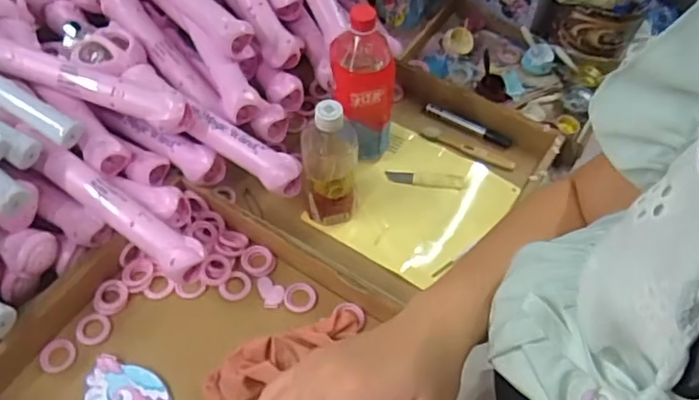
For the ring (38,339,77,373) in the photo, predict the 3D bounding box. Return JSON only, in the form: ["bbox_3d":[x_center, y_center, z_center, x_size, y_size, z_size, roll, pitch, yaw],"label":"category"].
[{"bbox_3d":[-0.325,0.173,0.669,0.035,0.010,0.039,41,64,21],"label":"ring"}]

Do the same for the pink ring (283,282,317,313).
[{"bbox_3d":[-0.059,0.116,0.713,0.038,0.005,0.037,2,57,-2],"label":"pink ring"}]

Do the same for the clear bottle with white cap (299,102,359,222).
[{"bbox_3d":[-0.024,-0.037,0.714,0.066,0.186,0.057,2,57,-2],"label":"clear bottle with white cap"}]

